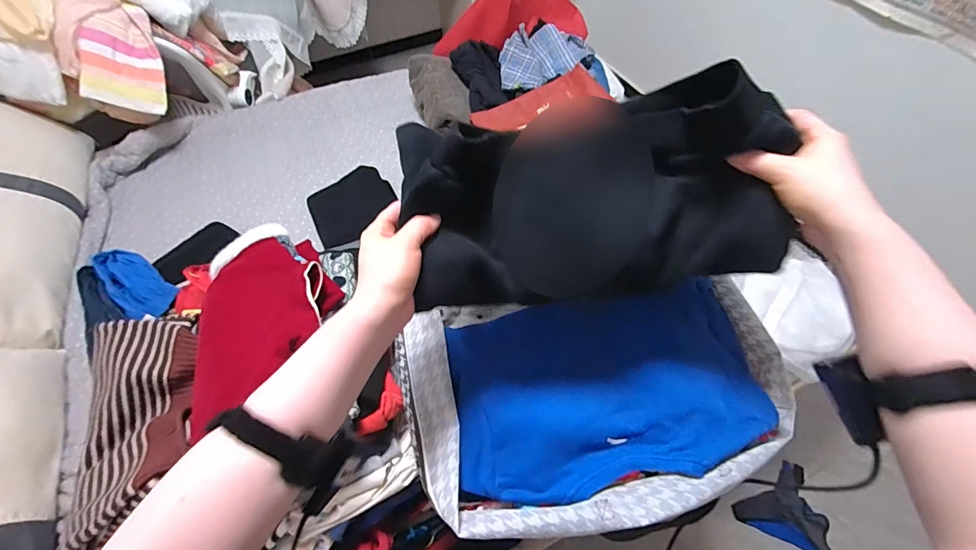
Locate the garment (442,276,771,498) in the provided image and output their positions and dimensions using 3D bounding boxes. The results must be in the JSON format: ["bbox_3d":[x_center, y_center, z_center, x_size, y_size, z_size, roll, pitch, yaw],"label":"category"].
[{"bbox_3d":[0.144,0.138,0.525,0.366,0.050,0.225,-7,57,-3],"label":"garment"}]

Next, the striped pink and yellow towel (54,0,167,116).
[{"bbox_3d":[-1.208,-0.703,1.339,0.266,0.345,0.112,1,17,-41],"label":"striped pink and yellow towel"}]

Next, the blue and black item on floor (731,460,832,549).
[{"bbox_3d":[0.993,0.750,1.379,0.299,0.091,0.265,20,60,14],"label":"blue and black item on floor"}]

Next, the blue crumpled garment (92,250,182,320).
[{"bbox_3d":[-0.956,0.015,1.107,0.214,0.109,0.126,35,64,21],"label":"blue crumpled garment"}]

